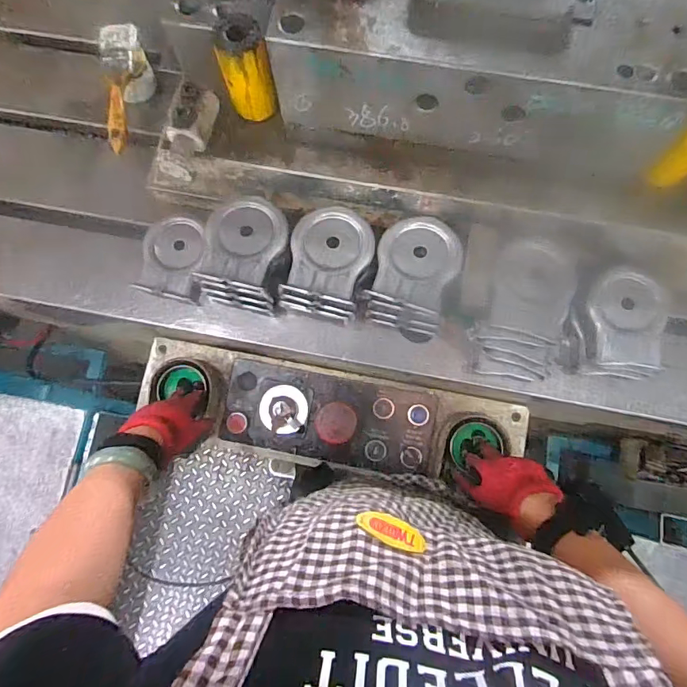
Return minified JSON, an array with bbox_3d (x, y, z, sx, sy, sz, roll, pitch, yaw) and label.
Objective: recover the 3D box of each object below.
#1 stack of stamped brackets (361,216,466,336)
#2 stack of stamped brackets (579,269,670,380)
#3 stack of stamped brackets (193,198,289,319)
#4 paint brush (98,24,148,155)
[{"bbox_3d":[0.088,-0.081,0.603,0.102,0.090,0.134,19,77,5],"label":"stack of stamped brackets"},{"bbox_3d":[0.361,-0.020,0.609,0.095,0.074,0.127,6,77,2],"label":"stack of stamped brackets"},{"bbox_3d":[-0.126,-0.116,0.605,0.101,0.098,0.124,16,77,5],"label":"stack of stamped brackets"},{"bbox_3d":[-0.318,-0.377,0.680,0.057,0.029,0.208,-9,76,-1],"label":"paint brush"}]

